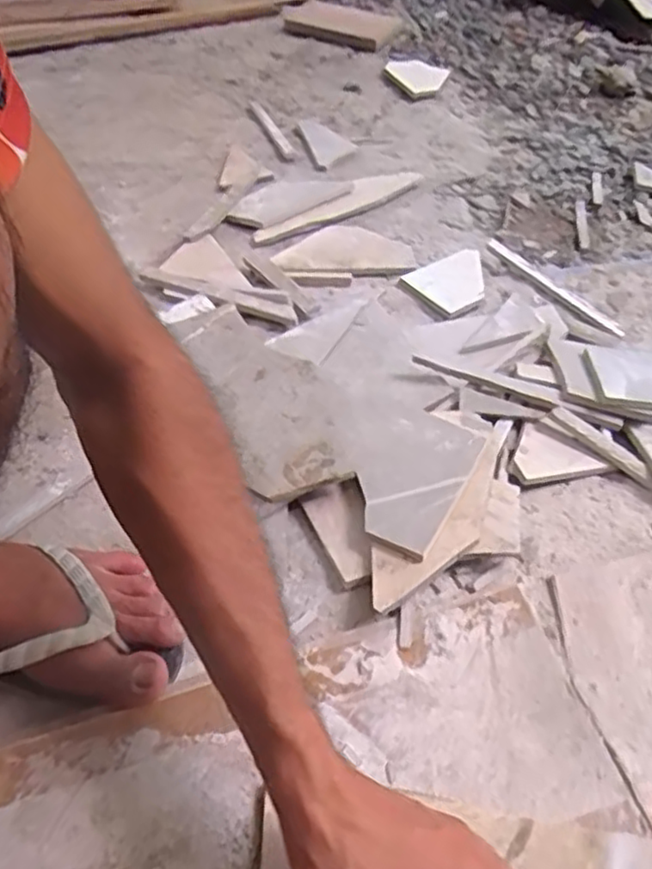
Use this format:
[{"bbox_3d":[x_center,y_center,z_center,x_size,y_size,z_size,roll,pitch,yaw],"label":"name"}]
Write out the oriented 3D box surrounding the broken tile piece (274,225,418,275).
[{"bbox_3d":[0.020,-0.222,0.829,0.159,0.009,0.092,-5,49,-3],"label":"broken tile piece"}]

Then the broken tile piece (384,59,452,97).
[{"bbox_3d":[0.148,-0.602,1.148,0.101,0.013,0.121,12,50,12],"label":"broken tile piece"}]

